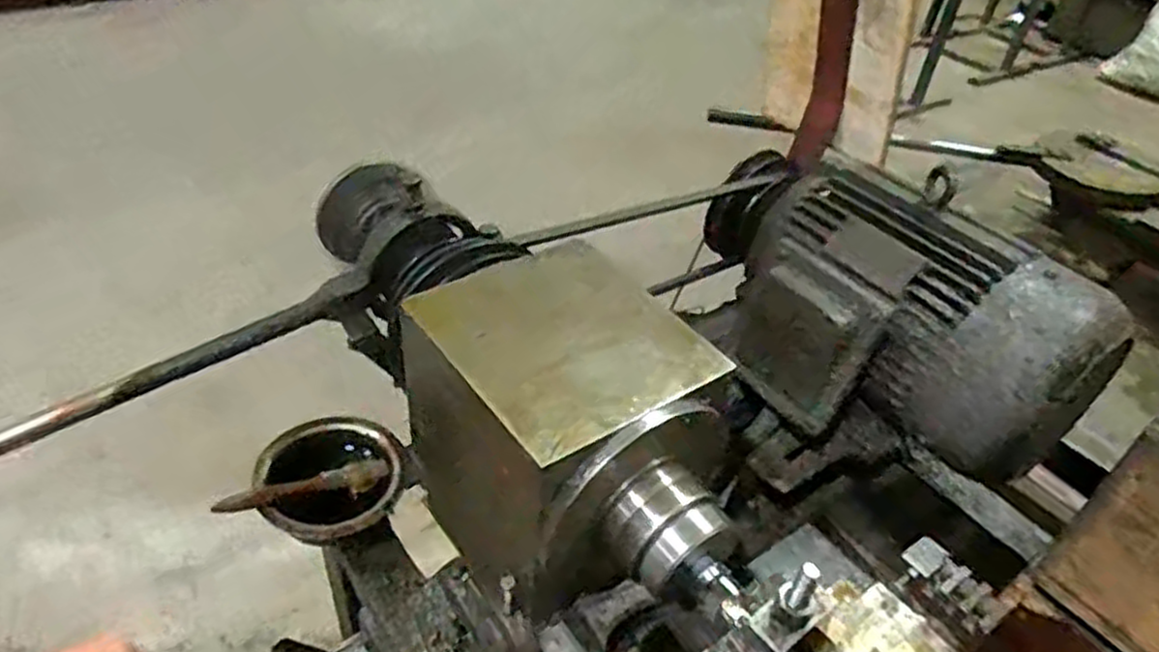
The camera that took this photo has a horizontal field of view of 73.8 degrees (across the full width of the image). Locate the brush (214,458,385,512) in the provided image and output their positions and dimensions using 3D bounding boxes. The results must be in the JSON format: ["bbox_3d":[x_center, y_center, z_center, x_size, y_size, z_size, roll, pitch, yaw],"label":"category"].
[{"bbox_3d":[-0.244,0.146,0.690,0.150,0.018,0.026,-7,39,-39],"label":"brush"}]

